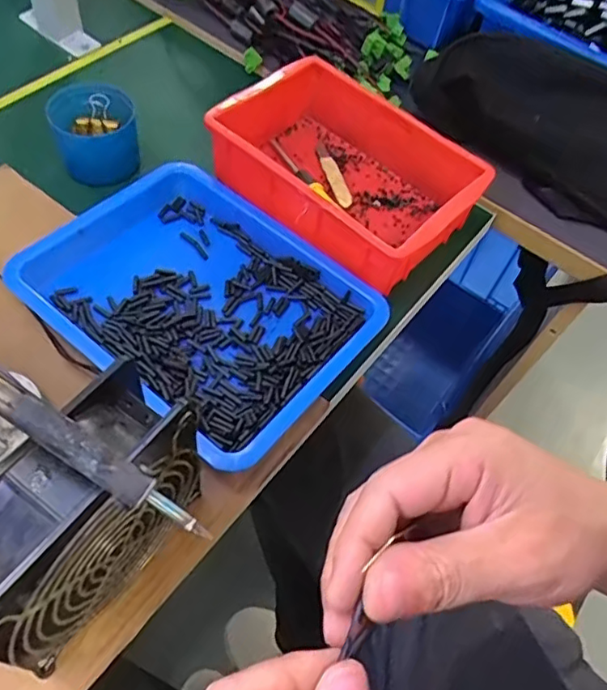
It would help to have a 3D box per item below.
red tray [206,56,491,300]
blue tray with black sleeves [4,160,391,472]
[{"bbox_3d":[0.031,-0.140,0.488,0.205,0.069,0.145,37,58,16],"label":"red tray"},{"bbox_3d":[-0.074,-0.036,0.418,0.234,0.034,0.173,36,59,15],"label":"blue tray with black sleeves"}]

